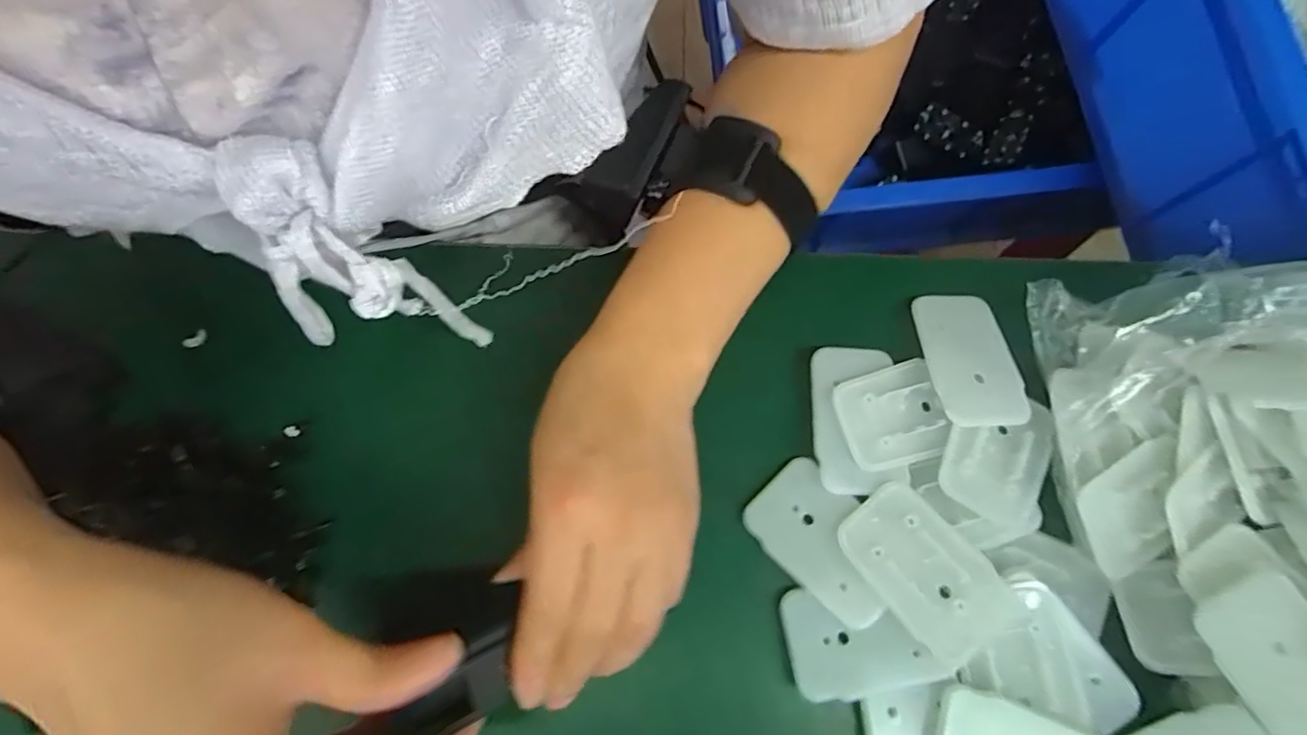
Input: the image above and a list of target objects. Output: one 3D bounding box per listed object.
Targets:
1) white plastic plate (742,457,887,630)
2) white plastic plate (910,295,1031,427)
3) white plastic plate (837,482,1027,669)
[{"bbox_3d":[0.075,0.075,0.257,0.042,0.008,0.067,-43,80,-11],"label":"white plastic plate"},{"bbox_3d":[0.149,-0.005,0.276,0.040,0.004,0.065,-5,75,-2],"label":"white plastic plate"},{"bbox_3d":[0.114,0.086,0.245,0.042,0.008,0.070,-37,78,-9],"label":"white plastic plate"}]

